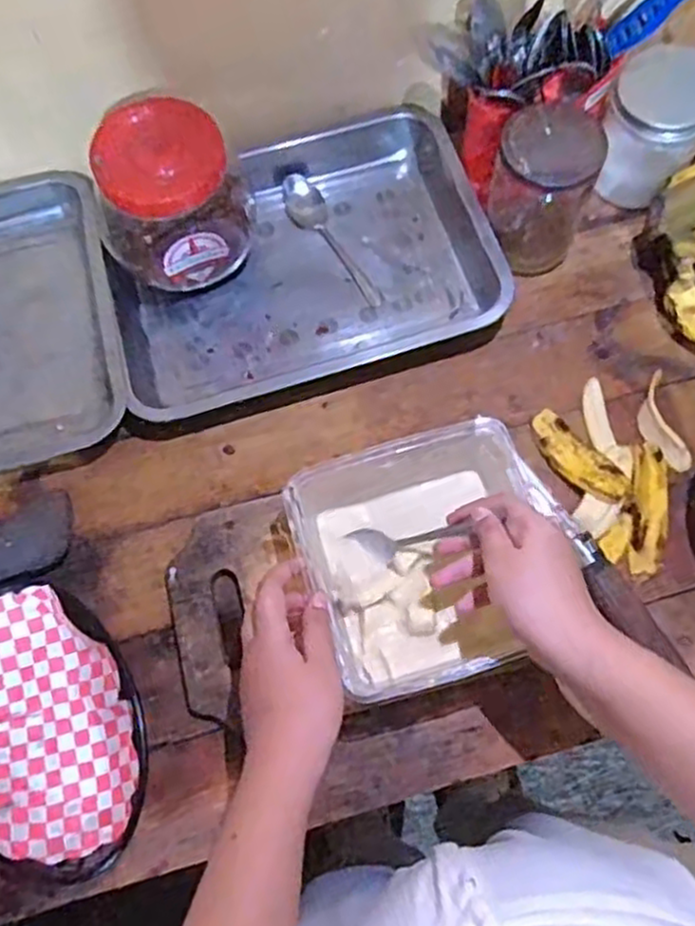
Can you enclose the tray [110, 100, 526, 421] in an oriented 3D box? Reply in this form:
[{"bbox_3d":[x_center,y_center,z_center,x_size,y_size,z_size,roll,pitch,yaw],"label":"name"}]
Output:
[{"bbox_3d":[-0.050,-0.200,0.671,0.336,0.041,0.266,-14,71,-5],"label":"tray"}]

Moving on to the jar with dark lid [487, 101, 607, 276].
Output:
[{"bbox_3d":[0.164,-0.230,0.629,0.082,0.129,0.074,18,72,7],"label":"jar with dark lid"}]

